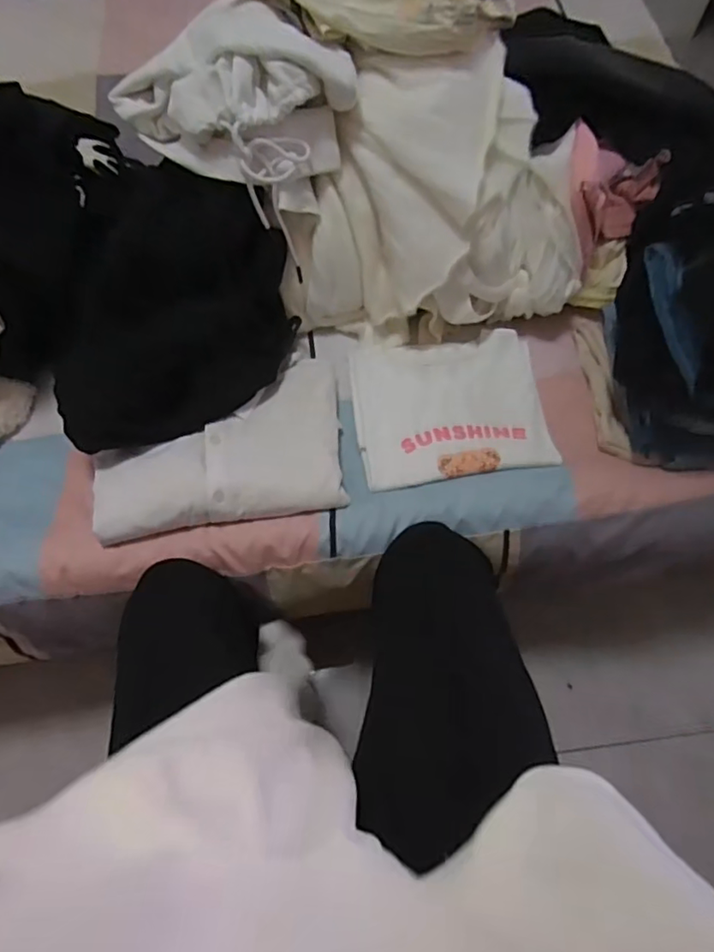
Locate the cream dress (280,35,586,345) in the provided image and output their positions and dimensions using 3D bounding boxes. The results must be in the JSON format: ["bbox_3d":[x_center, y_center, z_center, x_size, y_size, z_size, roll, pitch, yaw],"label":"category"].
[{"bbox_3d":[0.095,-0.339,0.741,0.369,0.253,0.196,-7,65,-5],"label":"cream dress"}]

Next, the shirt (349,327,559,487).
[{"bbox_3d":[0.121,-0.095,0.762,0.243,0.027,0.216,-8,65,-5],"label":"shirt"}]

